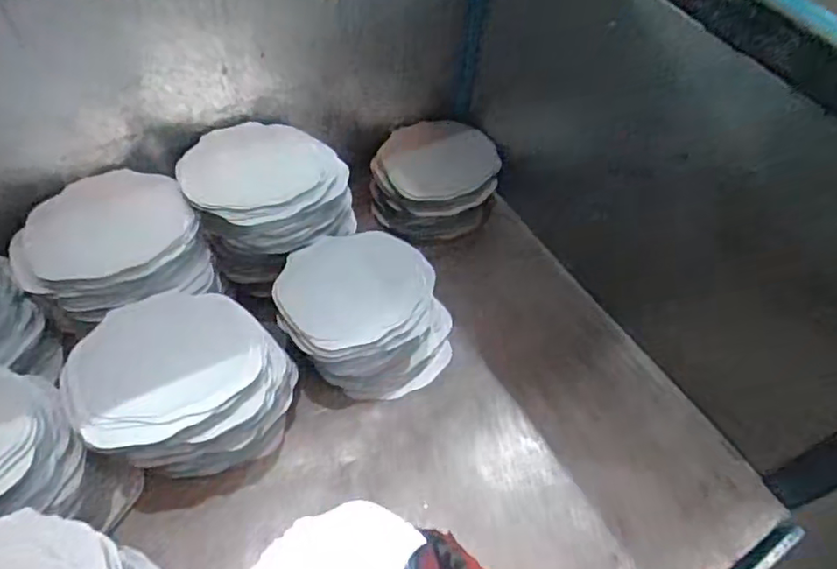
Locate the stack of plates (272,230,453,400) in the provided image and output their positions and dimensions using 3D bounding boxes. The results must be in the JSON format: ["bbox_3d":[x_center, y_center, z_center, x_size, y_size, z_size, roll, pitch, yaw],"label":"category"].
[{"bbox_3d":[-0.061,0.039,0.690,0.181,0.116,0.170,35,59,18],"label":"stack of plates"}]

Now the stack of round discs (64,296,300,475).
[{"bbox_3d":[-0.228,0.114,0.605,0.170,0.145,0.162,16,55,6],"label":"stack of round discs"}]

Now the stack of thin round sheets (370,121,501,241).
[{"bbox_3d":[0.019,-0.142,0.843,0.171,0.091,0.136,-8,56,-11],"label":"stack of thin round sheets"}]

